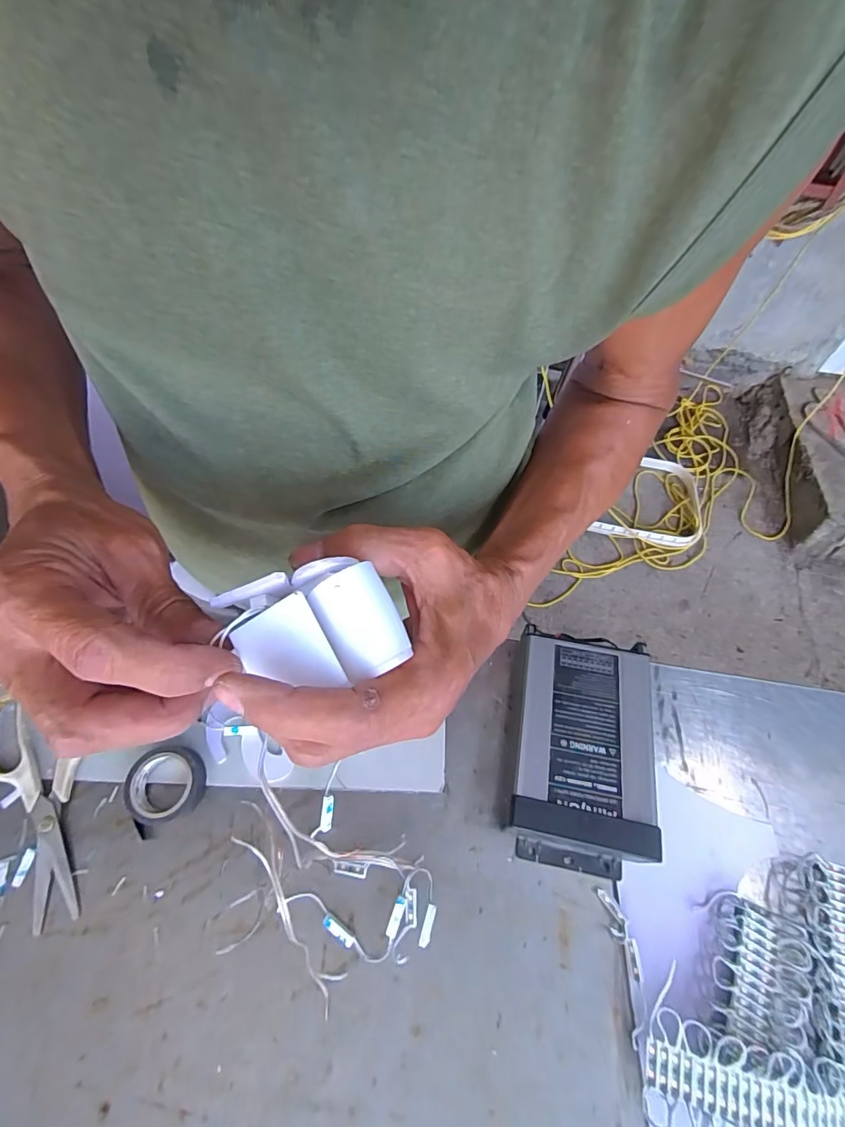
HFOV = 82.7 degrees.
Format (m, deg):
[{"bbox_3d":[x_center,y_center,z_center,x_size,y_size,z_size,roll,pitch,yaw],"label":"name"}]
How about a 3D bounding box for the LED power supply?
[{"bbox_3d":[0.131,0.156,0.415,0.115,0.050,0.182,11,60,3],"label":"LED power supply"}]

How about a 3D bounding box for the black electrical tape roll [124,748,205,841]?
[{"bbox_3d":[-0.211,0.185,0.397,0.058,0.025,0.058,1,60,-2],"label":"black electrical tape roll"}]

